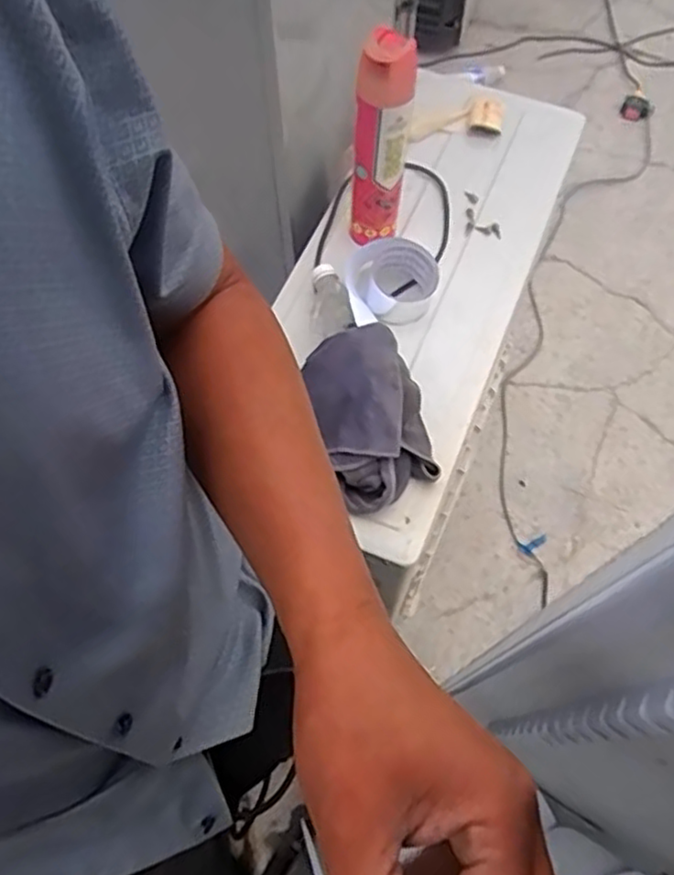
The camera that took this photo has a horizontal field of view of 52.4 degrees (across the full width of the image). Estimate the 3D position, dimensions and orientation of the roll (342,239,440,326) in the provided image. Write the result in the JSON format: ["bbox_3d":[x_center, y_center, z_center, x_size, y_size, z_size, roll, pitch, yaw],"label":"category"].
[{"bbox_3d":[0.071,-0.209,0.912,0.120,0.061,0.115,-2,65,0],"label":"roll"}]

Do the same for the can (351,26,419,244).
[{"bbox_3d":[0.054,-0.353,0.839,0.064,0.273,0.056,6,65,3],"label":"can"}]

